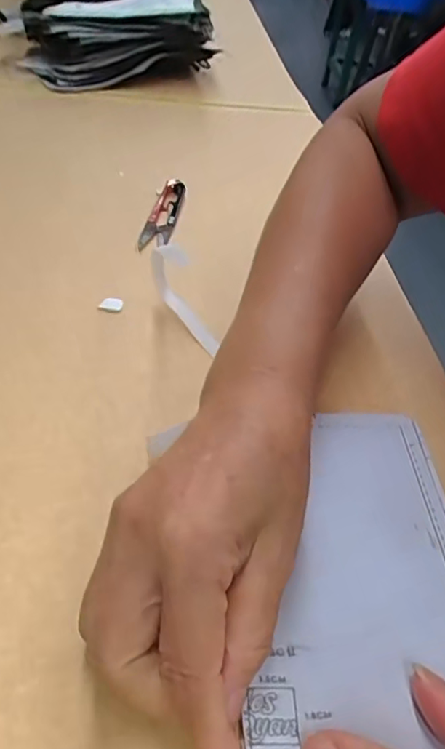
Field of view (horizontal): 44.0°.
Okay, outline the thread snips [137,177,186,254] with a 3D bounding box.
[{"bbox_3d":[-0.050,-0.141,0.478,0.026,0.013,0.105,6,44,1],"label":"thread snips"}]

